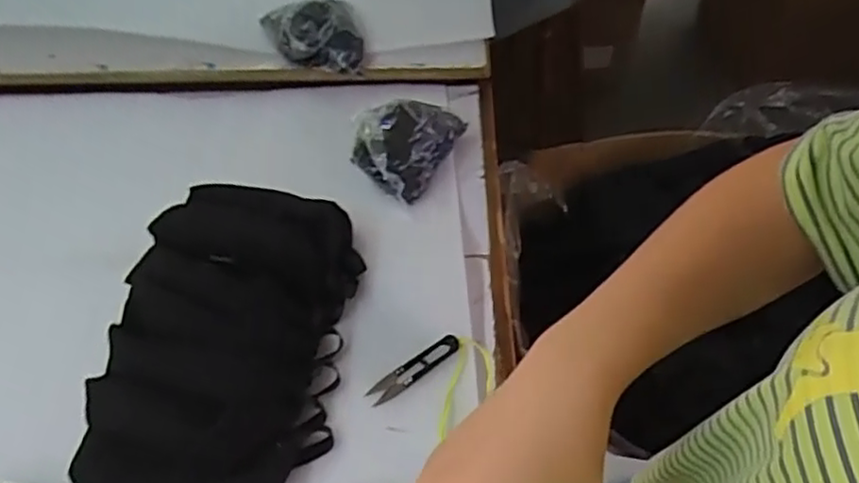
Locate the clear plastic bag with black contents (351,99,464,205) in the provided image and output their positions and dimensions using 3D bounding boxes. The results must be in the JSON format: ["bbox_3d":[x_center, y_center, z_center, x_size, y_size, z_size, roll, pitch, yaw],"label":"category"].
[{"bbox_3d":[-0.025,-0.132,0.837,0.096,0.069,0.148,22,51,20],"label":"clear plastic bag with black contents"}]

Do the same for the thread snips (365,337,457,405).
[{"bbox_3d":[-0.014,0.123,0.648,0.102,0.015,0.023,-28,52,-23],"label":"thread snips"}]

